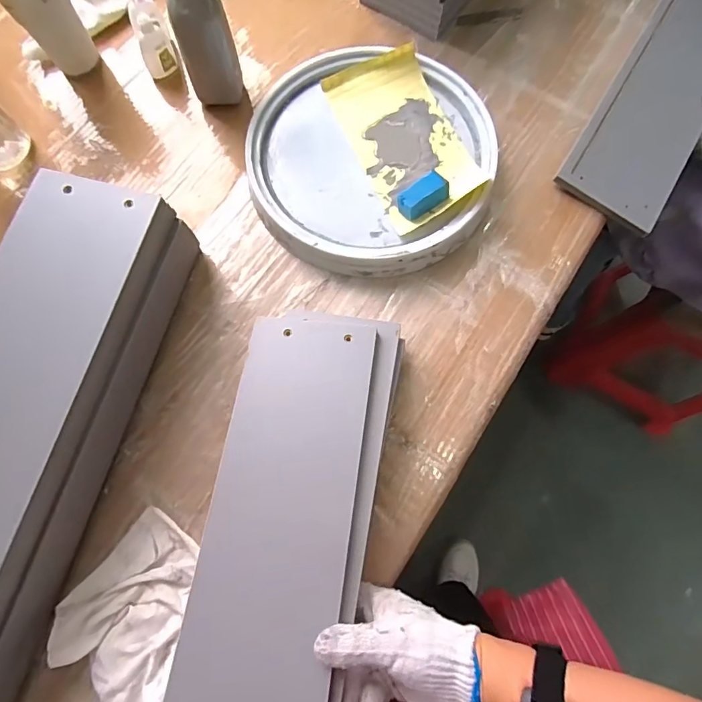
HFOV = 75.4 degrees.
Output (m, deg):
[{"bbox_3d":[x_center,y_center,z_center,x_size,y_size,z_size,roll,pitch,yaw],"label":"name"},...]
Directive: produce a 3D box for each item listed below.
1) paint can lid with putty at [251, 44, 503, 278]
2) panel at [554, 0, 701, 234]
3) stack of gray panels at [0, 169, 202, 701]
[{"bbox_3d":[0.027,-0.228,0.547,0.282,0.037,0.289,0,73,1],"label":"paint can lid with putty"},{"bbox_3d":[0.439,-0.387,0.596,0.126,0.027,0.527,31,76,10],"label":"panel"},{"bbox_3d":[-0.309,0.103,0.412,0.130,0.120,0.546,15,75,5],"label":"stack of gray panels"}]

